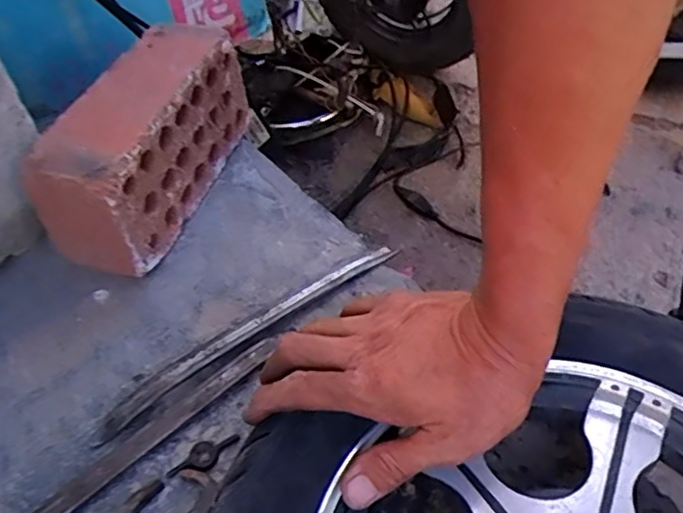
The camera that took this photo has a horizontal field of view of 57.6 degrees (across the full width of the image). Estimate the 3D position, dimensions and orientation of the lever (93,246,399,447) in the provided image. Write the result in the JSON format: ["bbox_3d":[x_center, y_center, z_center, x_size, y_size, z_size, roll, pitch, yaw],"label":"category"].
[{"bbox_3d":[-0.067,0.054,0.483,0.271,0.018,0.020,-32,55,-23],"label":"lever"}]

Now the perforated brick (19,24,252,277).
[{"bbox_3d":[-0.175,-0.105,0.574,0.091,0.118,0.237,9,50,15],"label":"perforated brick"}]

